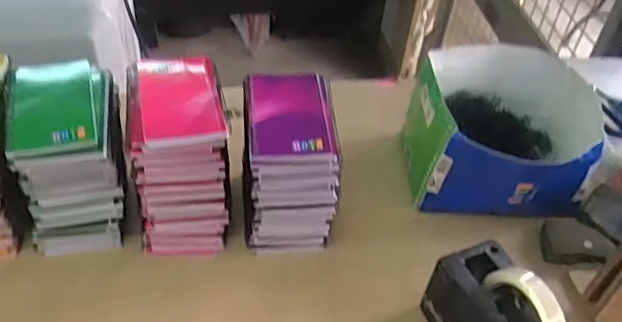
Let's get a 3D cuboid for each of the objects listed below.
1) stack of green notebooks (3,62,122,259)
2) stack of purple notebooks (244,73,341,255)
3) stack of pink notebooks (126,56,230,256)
[{"bbox_3d":[-0.264,-0.006,0.630,0.104,0.164,0.147,-3,52,-17],"label":"stack of green notebooks"},{"bbox_3d":[-0.027,0.002,0.651,0.107,0.164,0.135,3,50,-12],"label":"stack of purple notebooks"},{"bbox_3d":[-0.149,-0.008,0.648,0.101,0.168,0.164,-1,51,-15],"label":"stack of pink notebooks"}]

